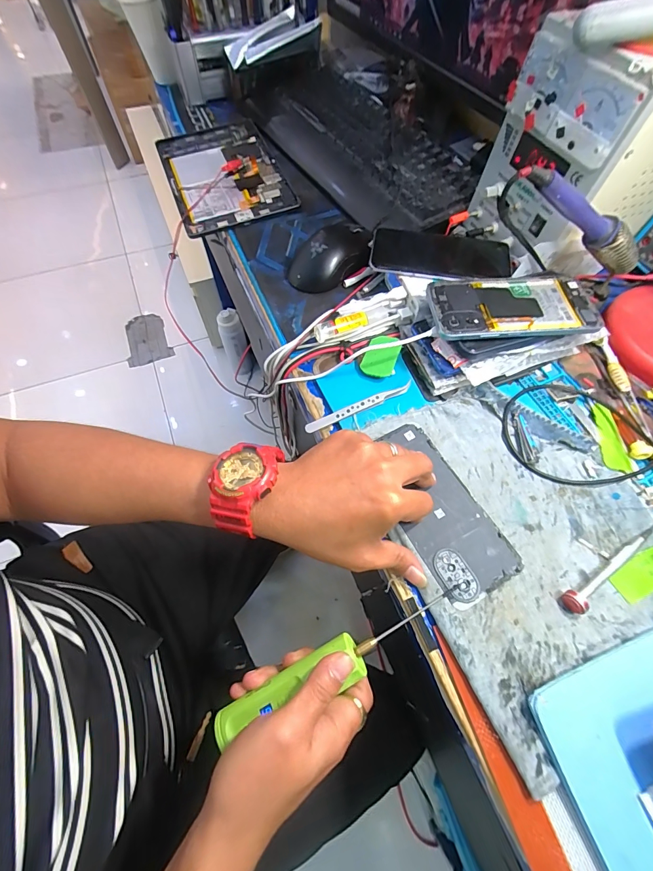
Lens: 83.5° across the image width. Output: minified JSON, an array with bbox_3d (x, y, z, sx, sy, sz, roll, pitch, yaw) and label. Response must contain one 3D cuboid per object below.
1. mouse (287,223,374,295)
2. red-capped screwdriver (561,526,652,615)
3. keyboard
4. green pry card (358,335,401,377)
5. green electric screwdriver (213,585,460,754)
[{"bbox_3d":[0.010,-0.224,0.458,0.116,0.034,0.061,-33,68,-17],"label":"mouse"},{"bbox_3d":[0.241,0.105,0.301,0.123,0.012,0.015,-28,67,-15],"label":"red-capped screwdriver"},{"bbox_3d":[0.041,-0.481,0.585,0.218,0.036,0.507,-28,67,-15],"label":"keyboard"},{"bbox_3d":[0.058,-0.084,0.389,0.035,0.004,0.047,21,82,6],"label":"green pry card"},{"bbox_3d":[0.011,0.175,0.281,0.209,0.021,0.031,-26,66,-6],"label":"green electric screwdriver"}]

